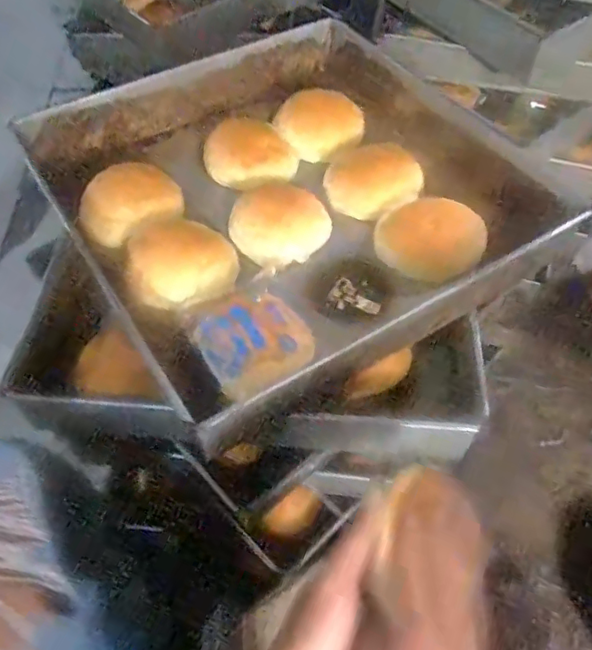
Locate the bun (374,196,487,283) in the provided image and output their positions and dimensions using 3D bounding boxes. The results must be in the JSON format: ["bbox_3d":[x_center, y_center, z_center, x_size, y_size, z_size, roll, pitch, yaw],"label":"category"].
[{"bbox_3d":[0.124,-0.085,0.567,0.099,0.046,0.075,33,61,21],"label":"bun"}]

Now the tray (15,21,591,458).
[{"bbox_3d":[0.002,-0.129,0.605,0.424,0.096,0.421,-30,60,-19],"label":"tray"}]

